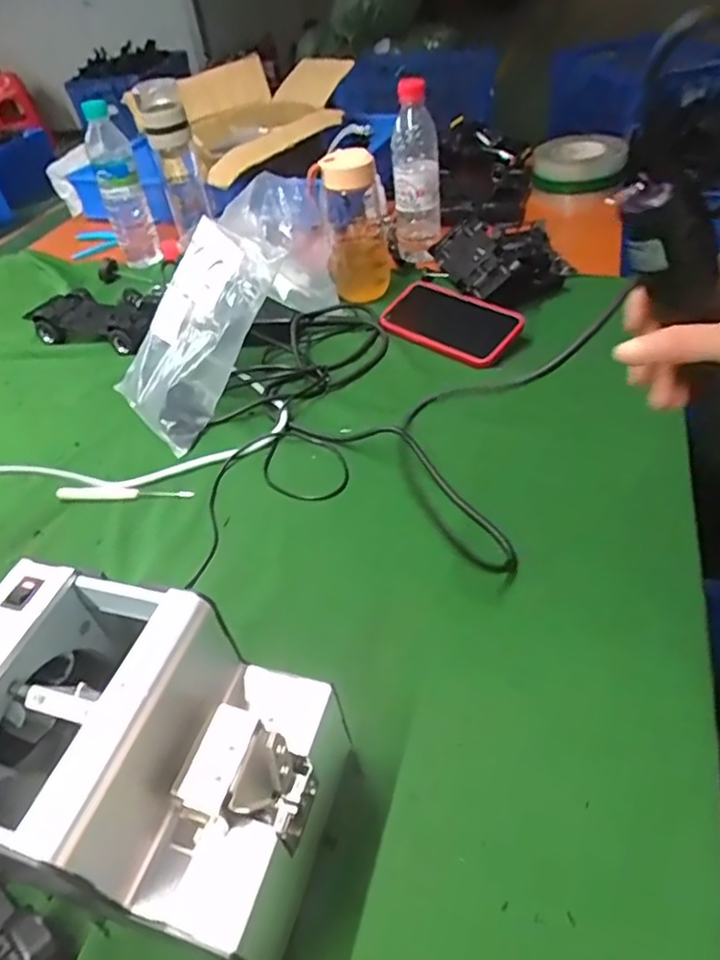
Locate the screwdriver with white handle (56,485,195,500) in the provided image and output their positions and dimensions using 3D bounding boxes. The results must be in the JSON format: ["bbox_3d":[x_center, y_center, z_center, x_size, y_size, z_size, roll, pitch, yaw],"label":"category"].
[{"bbox_3d":[-0.226,0.014,0.584,0.137,0.013,0.012,0,43,8],"label":"screwdriver with white handle"}]

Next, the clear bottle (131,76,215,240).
[{"bbox_3d":[-0.290,-0.495,0.957,0.075,0.208,0.056,-19,44,-11],"label":"clear bottle"}]

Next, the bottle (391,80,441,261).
[{"bbox_3d":[0.078,-0.411,0.837,0.066,0.209,0.058,-1,44,8],"label":"bottle"}]

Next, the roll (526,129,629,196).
[{"bbox_3d":[0.358,-0.524,1.014,0.157,0.068,0.172,11,45,18],"label":"roll"}]

